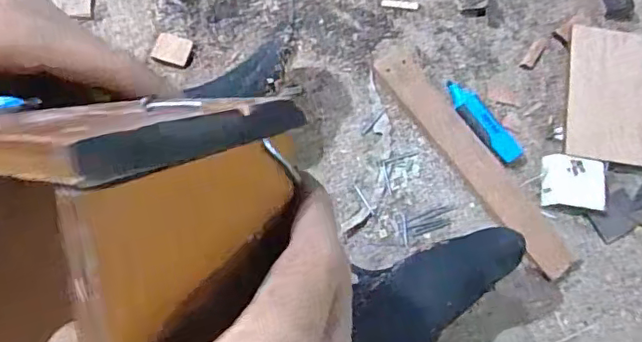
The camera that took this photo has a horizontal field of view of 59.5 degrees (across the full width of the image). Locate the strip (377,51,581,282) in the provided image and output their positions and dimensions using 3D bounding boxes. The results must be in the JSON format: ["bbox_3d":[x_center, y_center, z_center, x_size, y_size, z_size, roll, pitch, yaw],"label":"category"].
[{"bbox_3d":[0.145,-0.011,0.544,0.041,0.018,0.260,-33,75,-15],"label":"strip"}]

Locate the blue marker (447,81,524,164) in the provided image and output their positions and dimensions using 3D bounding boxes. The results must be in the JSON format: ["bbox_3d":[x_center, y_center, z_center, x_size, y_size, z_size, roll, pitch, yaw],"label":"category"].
[{"bbox_3d":[0.156,-0.048,0.546,0.025,0.014,0.096,-36,75,-15],"label":"blue marker"}]

